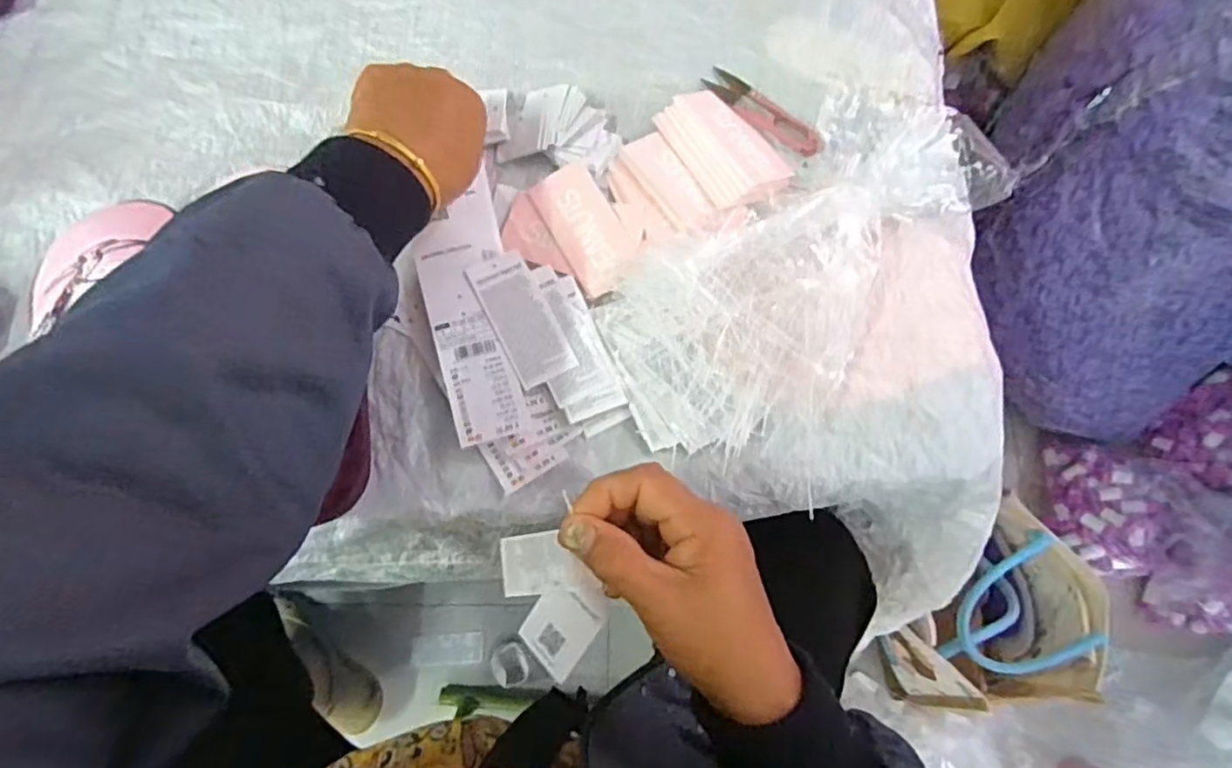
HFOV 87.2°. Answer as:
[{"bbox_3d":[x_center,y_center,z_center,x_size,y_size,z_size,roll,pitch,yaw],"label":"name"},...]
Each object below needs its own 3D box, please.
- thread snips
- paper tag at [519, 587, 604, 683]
[{"bbox_3d":[0.111,-0.206,0.488,0.024,0.009,0.106,-42,77,-13],"label":"thread snips"},{"bbox_3d":[-0.036,0.152,0.404,0.042,0.006,0.052,38,108,25],"label":"paper tag"}]

